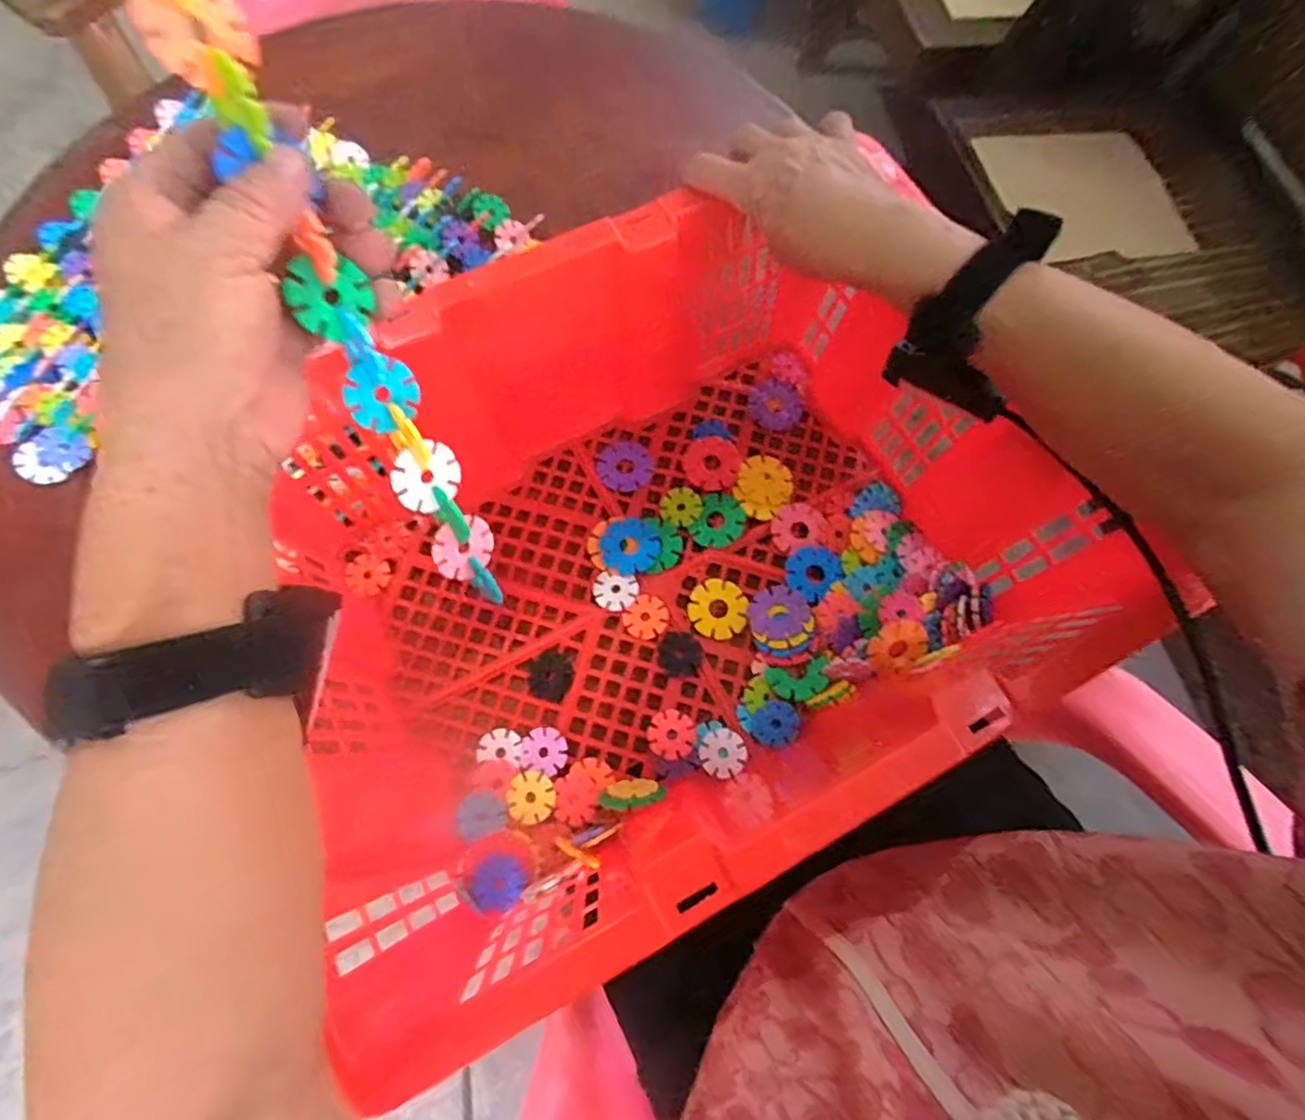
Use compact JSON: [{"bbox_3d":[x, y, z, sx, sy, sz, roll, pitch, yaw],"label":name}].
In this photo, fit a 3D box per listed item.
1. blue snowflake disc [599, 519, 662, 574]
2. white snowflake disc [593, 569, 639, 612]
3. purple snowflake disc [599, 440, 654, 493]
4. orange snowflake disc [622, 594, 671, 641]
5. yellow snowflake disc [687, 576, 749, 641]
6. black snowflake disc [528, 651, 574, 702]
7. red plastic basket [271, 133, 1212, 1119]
[{"bbox_3d":[-0.016,-0.011,0.484,0.044,0.004,0.043,0,70,0],"label":"blue snowflake disc"},{"bbox_3d":[-0.027,0.022,0.474,0.032,0.004,0.029,19,71,6],"label":"white snowflake disc"},{"bbox_3d":[-0.022,-0.075,0.513,0.042,0.004,0.043,0,70,0],"label":"purple snowflake disc"},{"bbox_3d":[-0.004,0.041,0.468,0.033,0.004,0.032,0,70,0],"label":"orange snowflake disc"},{"bbox_3d":[0.048,0.036,0.474,0.042,0.004,0.044,0,70,0],"label":"yellow snowflake disc"},{"bbox_3d":[-0.073,0.082,0.459,0.031,0.004,0.033,0,70,0],"label":"black snowflake disc"},{"bbox_3d":[0.003,-0.001,0.400,0.437,0.159,0.333,-25,72,-9],"label":"red plastic basket"}]

